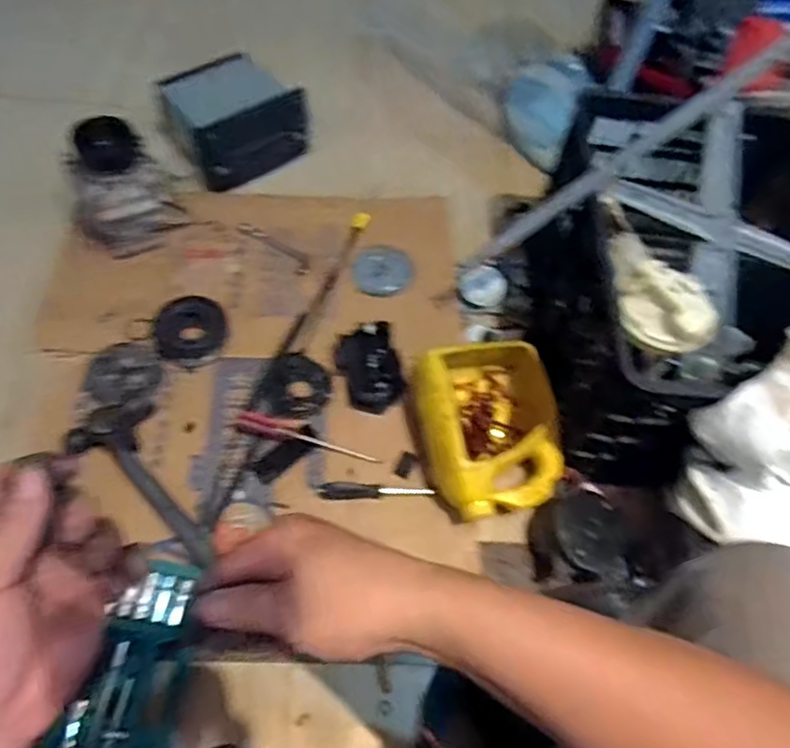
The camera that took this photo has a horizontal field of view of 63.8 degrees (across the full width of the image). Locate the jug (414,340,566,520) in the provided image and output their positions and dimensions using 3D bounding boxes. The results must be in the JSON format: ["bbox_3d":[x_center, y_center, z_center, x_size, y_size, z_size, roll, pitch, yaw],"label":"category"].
[{"bbox_3d":[0.130,0.065,0.845,0.185,0.125,0.222,-12,62,-13],"label":"jug"}]

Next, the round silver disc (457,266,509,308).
[{"bbox_3d":[0.138,-0.140,1.012,0.071,0.018,0.066,10,96,6],"label":"round silver disc"}]

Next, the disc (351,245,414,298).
[{"bbox_3d":[-0.019,-0.172,1.048,0.096,0.011,0.099,3,60,-5],"label":"disc"}]

